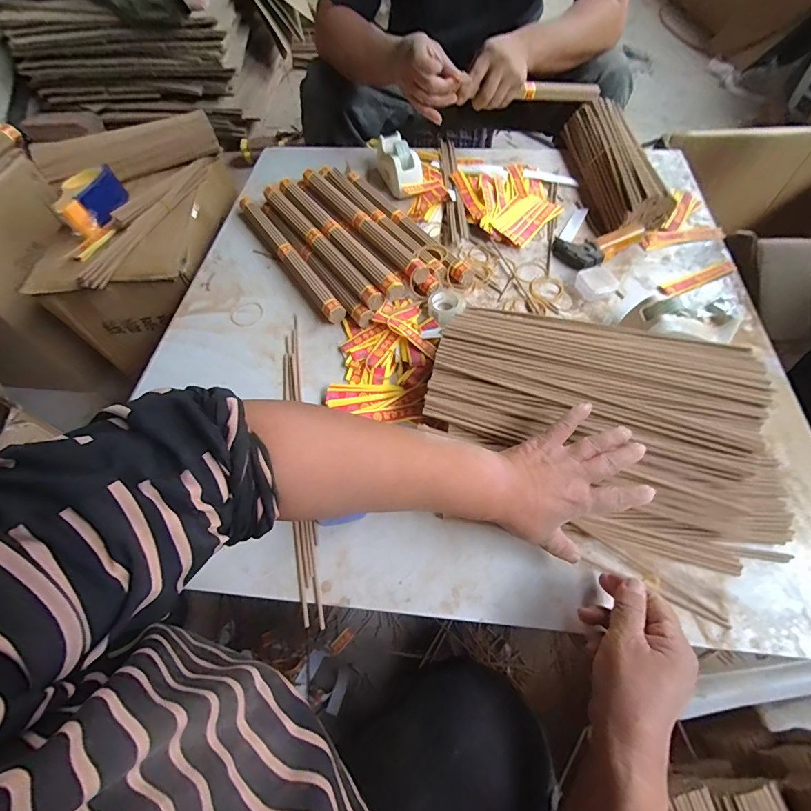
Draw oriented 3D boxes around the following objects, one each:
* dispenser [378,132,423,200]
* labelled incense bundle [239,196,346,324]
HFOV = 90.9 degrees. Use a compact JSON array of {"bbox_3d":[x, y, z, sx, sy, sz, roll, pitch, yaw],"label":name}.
[{"bbox_3d":[-0.015,-0.416,0.686,0.061,0.056,0.118,-27,61,-12],"label":"dispenser"},{"bbox_3d":[-0.176,-0.228,0.604,0.034,0.030,0.312,-31,62,-14],"label":"labelled incense bundle"}]

